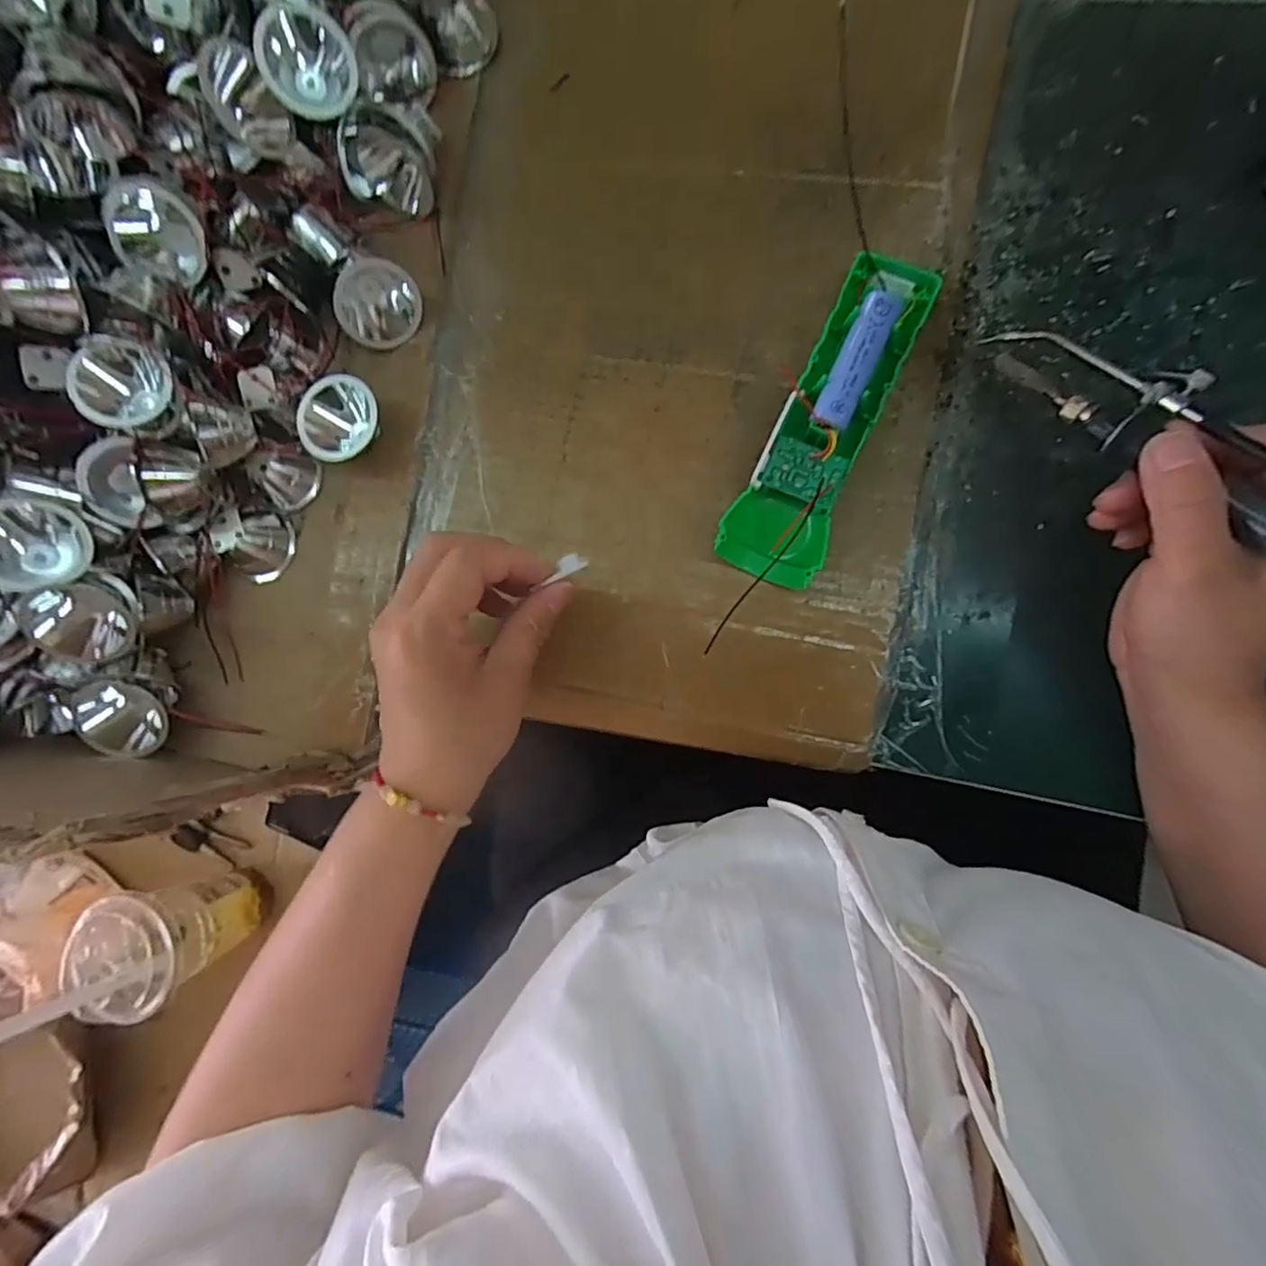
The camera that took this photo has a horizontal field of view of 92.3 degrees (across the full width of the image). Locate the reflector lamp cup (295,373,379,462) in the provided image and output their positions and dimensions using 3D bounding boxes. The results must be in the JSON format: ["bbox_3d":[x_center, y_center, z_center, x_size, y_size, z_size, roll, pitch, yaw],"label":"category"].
[{"bbox_3d":[-0.152,-0.112,0.321,0.037,0.030,0.043,31,94,8],"label":"reflector lamp cup"}]

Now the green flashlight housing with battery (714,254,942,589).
[{"bbox_3d":[0.095,-0.100,0.293,0.048,0.033,0.158,28,93,9],"label":"green flashlight housing with battery"}]

